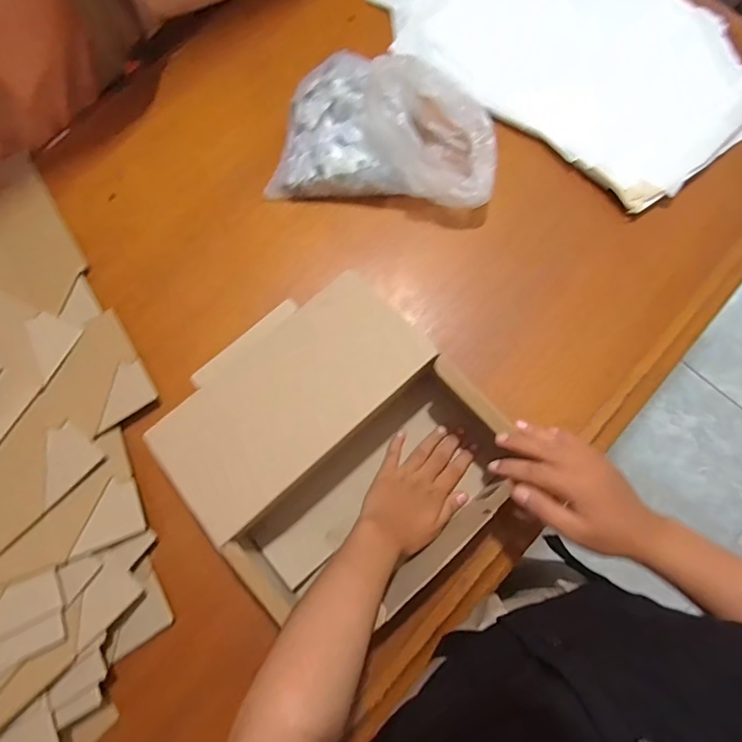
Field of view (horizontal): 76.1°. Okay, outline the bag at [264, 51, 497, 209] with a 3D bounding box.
[{"bbox_3d":[0.021,-0.299,0.559,0.263,0.104,0.178,9,77,2],"label":"bag"}]

